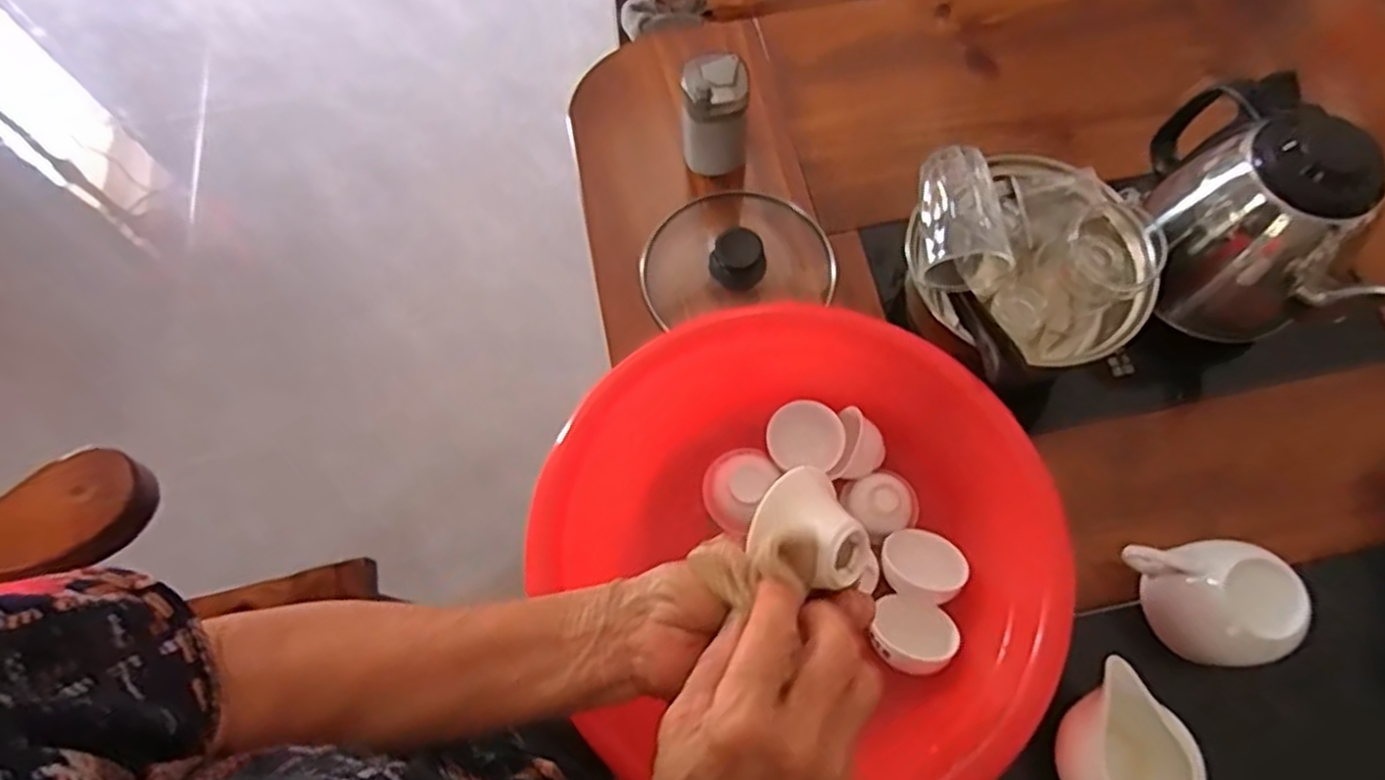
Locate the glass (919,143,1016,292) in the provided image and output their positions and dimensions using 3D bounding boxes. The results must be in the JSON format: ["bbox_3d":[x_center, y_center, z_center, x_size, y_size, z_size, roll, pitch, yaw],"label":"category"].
[{"bbox_3d":[0.179,-0.112,0.515,0.057,0.054,0.087,1,68,2],"label":"glass"}]

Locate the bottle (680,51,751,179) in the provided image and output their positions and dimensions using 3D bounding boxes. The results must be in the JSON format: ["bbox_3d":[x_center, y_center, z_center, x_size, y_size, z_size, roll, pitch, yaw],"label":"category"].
[{"bbox_3d":[0.020,-0.223,0.629,0.053,0.096,0.044,2,68,3],"label":"bottle"}]

